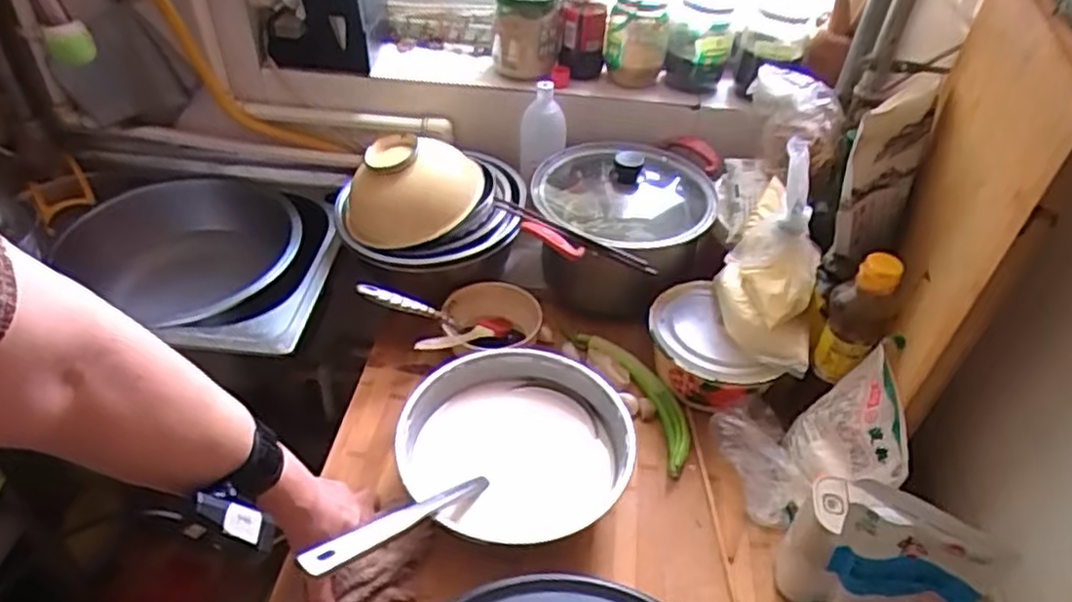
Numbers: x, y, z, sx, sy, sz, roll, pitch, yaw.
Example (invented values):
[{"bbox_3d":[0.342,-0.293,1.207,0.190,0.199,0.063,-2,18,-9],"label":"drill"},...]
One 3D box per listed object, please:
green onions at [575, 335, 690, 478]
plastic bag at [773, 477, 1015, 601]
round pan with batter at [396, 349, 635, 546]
[{"bbox_3d":[0.125,0.103,0.822,0.061,0.030,0.218,-15,46,-20],"label":"green onions"},{"bbox_3d":[0.269,0.225,0.586,0.065,0.182,0.133,-28,52,-31],"label":"plastic bag"},{"bbox_3d":[-0.023,0.151,0.719,0.218,0.084,0.198,-6,44,-11],"label":"round pan with batter"}]

